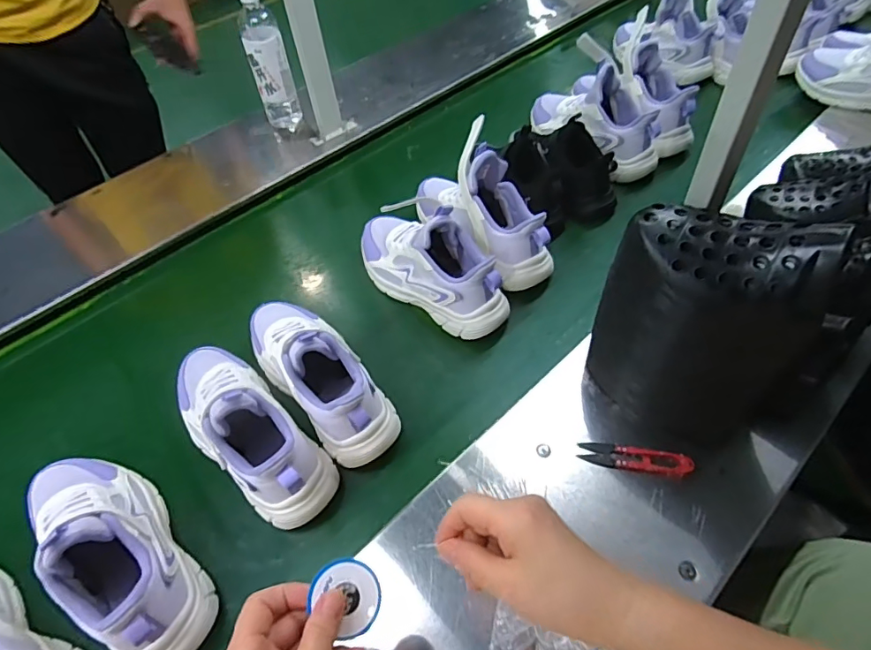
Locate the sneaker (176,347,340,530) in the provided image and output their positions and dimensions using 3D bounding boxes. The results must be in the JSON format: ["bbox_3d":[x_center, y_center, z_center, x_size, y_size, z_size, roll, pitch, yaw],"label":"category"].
[{"bbox_3d":[-0.205,0.096,0.516,0.087,0.116,0.240,-40,60,-22],"label":"sneaker"}]

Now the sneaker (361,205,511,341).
[{"bbox_3d":[-0.011,-0.089,0.638,0.237,0.117,0.089,36,64,27],"label":"sneaker"}]

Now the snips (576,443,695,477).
[{"bbox_3d":[0.193,0.130,0.485,0.100,0.019,0.027,7,54,10],"label":"snips"}]

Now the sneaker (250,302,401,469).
[{"bbox_3d":[-0.135,0.041,0.553,0.080,0.111,0.233,-36,58,-20],"label":"sneaker"}]

